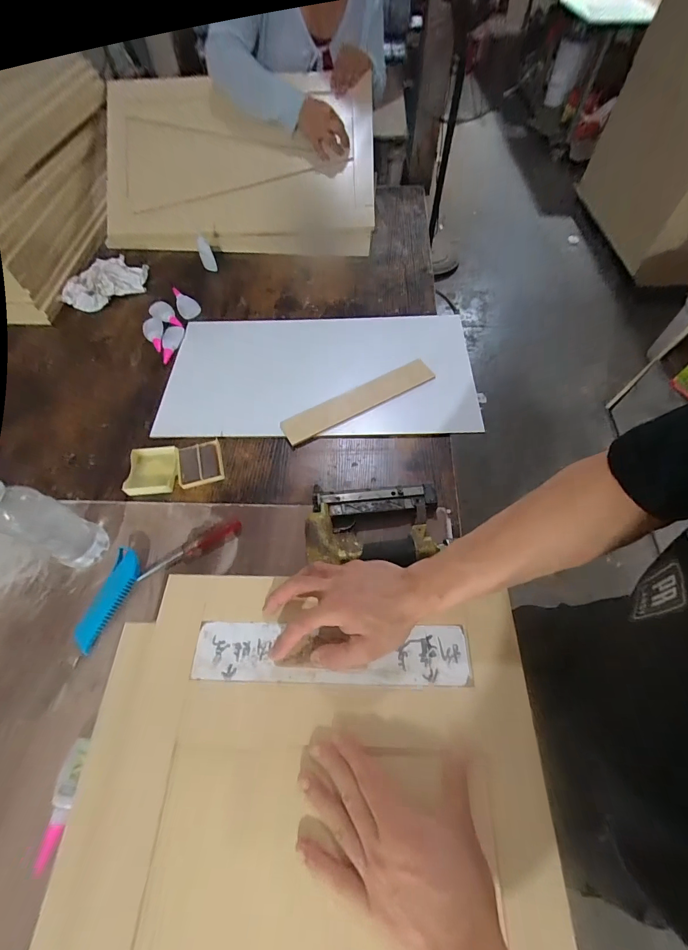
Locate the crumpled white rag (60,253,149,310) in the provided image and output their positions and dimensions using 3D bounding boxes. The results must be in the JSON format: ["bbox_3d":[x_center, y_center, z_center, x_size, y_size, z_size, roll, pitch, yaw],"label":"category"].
[{"bbox_3d":[-0.513,-0.412,0.805,0.183,0.060,0.088,-27,63,-14],"label":"crumpled white rag"}]

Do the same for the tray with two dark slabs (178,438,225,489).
[{"bbox_3d":[-0.228,-0.021,0.590,0.066,0.016,0.077,-12,60,-6],"label":"tray with two dark slabs"}]

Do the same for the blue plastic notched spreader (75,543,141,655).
[{"bbox_3d":[-0.304,0.157,0.481,0.042,0.004,0.126,11,60,8],"label":"blue plastic notched spreader"}]

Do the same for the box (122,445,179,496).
[{"bbox_3d":[-0.299,-0.008,0.584,0.070,0.018,0.082,-5,60,-2],"label":"box"}]

